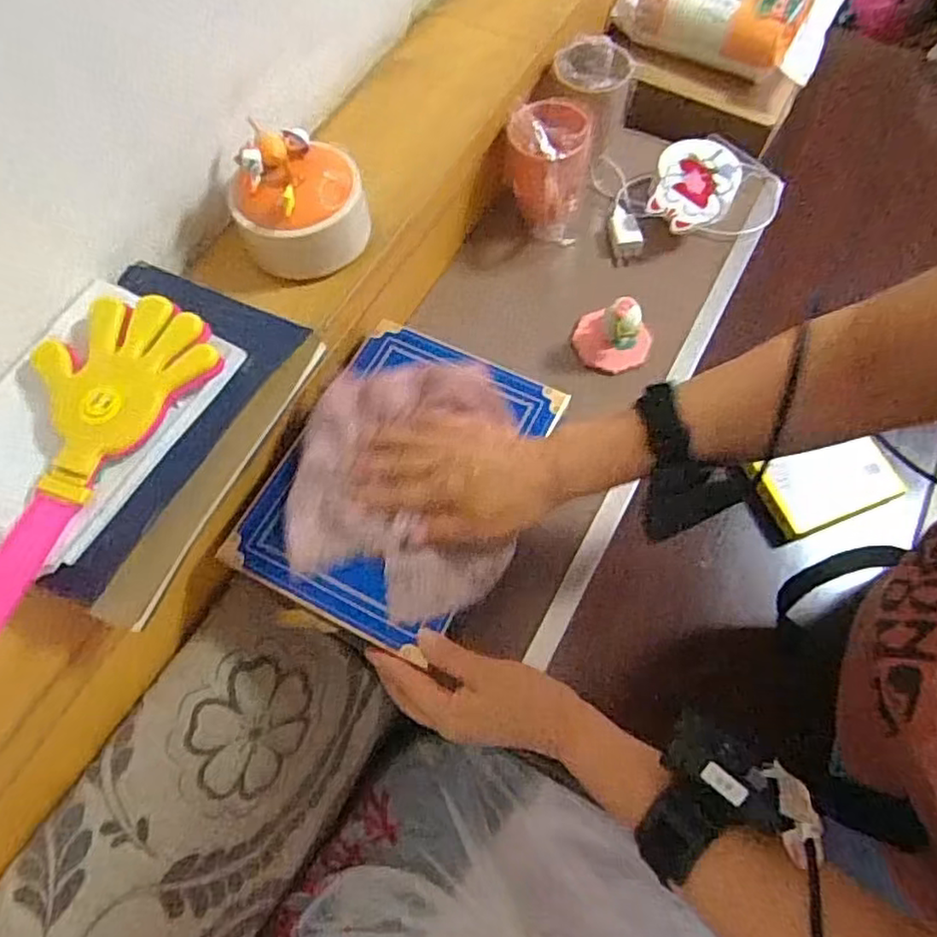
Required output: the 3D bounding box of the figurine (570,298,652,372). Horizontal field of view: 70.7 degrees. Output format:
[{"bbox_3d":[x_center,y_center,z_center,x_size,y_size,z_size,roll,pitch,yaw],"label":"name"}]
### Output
[{"bbox_3d":[0.152,-0.146,0.676,0.081,0.072,0.070,22,69,8],"label":"figurine"}]

